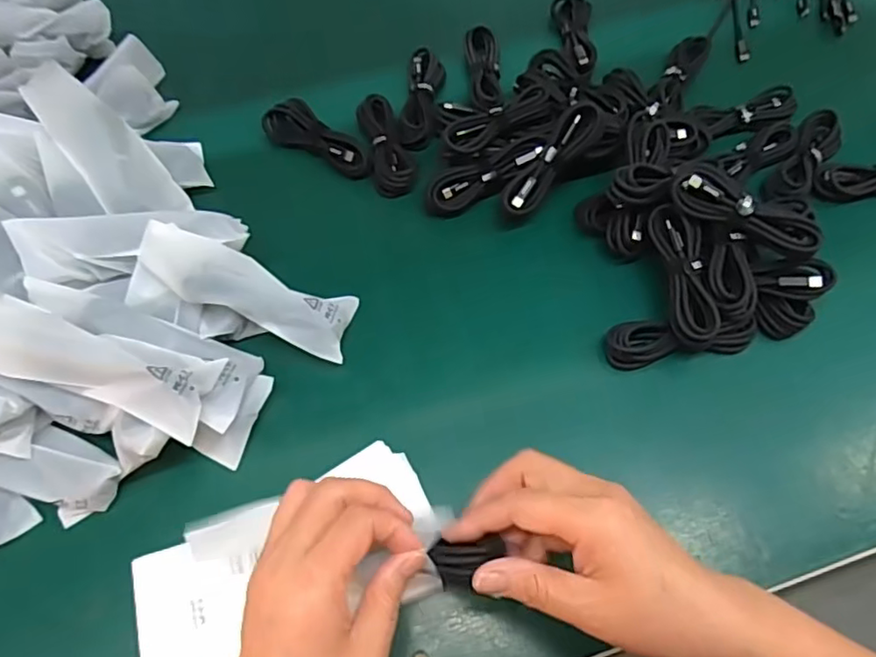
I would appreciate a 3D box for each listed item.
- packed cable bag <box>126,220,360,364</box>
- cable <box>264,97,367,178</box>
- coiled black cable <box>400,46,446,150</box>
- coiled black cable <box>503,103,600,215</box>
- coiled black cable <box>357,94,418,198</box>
[{"bbox_3d":[-0.136,-0.024,0.422,0.150,0.035,0.053,22,65,-8],"label":"packed cable bag"},{"bbox_3d":[-0.107,-0.169,0.529,0.115,0.027,0.035,31,66,15],"label":"cable"},{"bbox_3d":[-0.015,-0.213,0.548,0.030,0.017,0.109,6,62,3],"label":"coiled black cable"},{"bbox_3d":[0.088,-0.134,0.470,0.025,0.013,0.100,39,93,17],"label":"coiled black cable"},{"bbox_3d":[-0.047,-0.162,0.523,0.036,0.016,0.103,-15,63,-8],"label":"coiled black cable"}]

